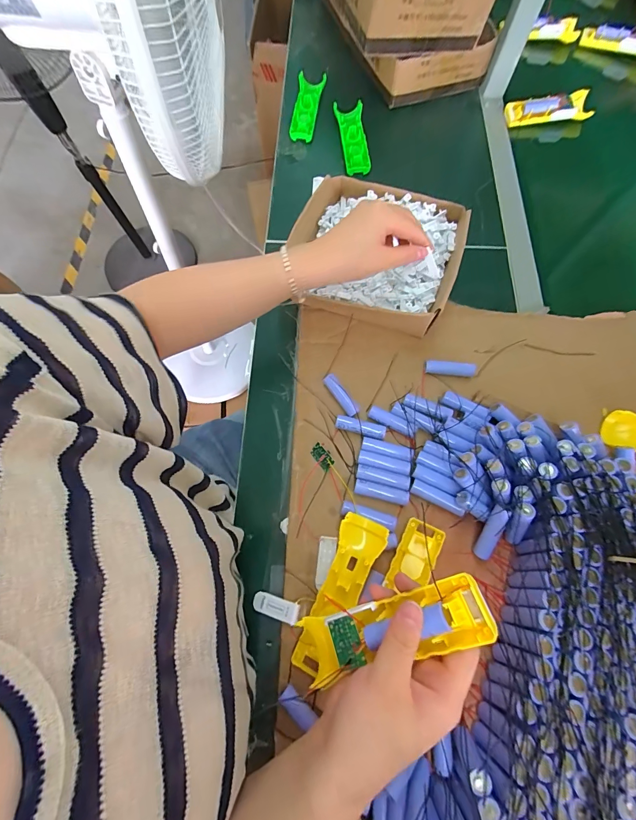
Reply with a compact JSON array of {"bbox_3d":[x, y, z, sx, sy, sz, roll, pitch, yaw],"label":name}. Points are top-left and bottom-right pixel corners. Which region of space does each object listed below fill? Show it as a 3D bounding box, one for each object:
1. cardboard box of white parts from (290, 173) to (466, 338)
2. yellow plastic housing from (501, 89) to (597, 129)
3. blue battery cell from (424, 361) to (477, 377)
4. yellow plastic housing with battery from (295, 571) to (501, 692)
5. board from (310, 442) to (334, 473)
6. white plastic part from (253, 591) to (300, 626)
[{"bbox_3d":[0.087,-0.231,0.527,0.221,0.057,0.215,15,74,5],"label":"cardboard box of white parts"},{"bbox_3d":[0.448,-0.587,0.680,0.160,0.028,0.044,-6,73,-1],"label":"yellow plastic housing"},{"bbox_3d":[0.185,-0.057,0.492,0.068,0.022,0.016,6,73,3],"label":"blue battery cell"},{"bbox_3d":[0.051,0.168,0.263,0.152,0.023,0.044,-30,73,23],"label":"yellow plastic housing with battery"},{"bbox_3d":[0.005,0.061,0.449,0.034,0.006,0.021,47,120,19],"label":"board"},{"bbox_3d":[-0.048,0.224,0.396,0.058,0.005,0.022,2,71,28],"label":"white plastic part"}]

